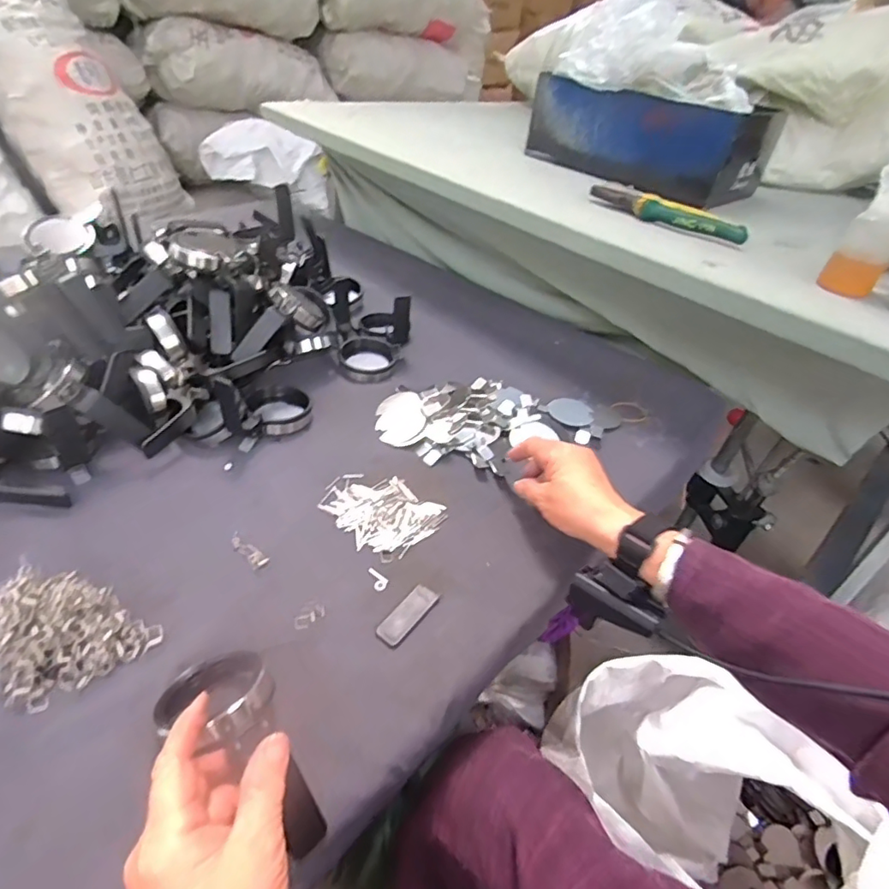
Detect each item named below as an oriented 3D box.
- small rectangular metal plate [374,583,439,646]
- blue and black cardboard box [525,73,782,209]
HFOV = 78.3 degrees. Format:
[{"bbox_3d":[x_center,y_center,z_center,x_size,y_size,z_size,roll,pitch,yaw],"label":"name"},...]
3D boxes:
[{"bbox_3d":[-0.030,0.136,0.440,0.021,0.004,0.058,29,43,24],"label":"small rectangular metal plate"},{"bbox_3d":[0.311,-0.481,0.848,0.332,0.117,0.179,35,46,30],"label":"blue and black cardboard box"}]

